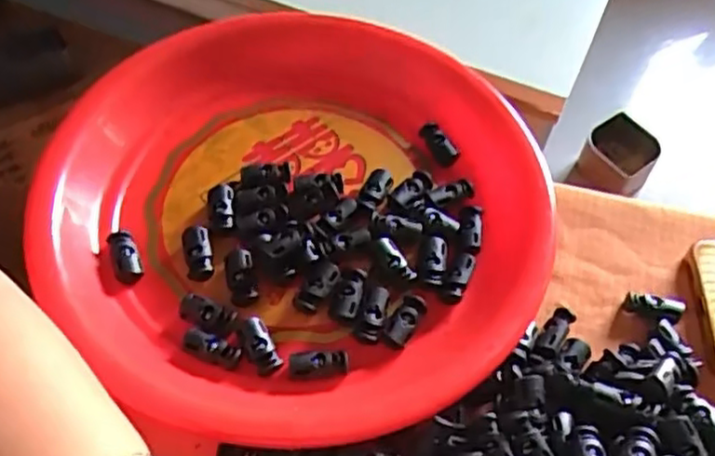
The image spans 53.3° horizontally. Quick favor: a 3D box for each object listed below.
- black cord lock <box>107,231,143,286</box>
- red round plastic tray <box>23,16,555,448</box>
[{"bbox_3d":[-0.116,0.014,0.355,0.013,0.010,0.027,-17,57,-14],"label":"black cord lock"},{"bbox_3d":[-0.031,-0.015,0.371,0.257,0.030,0.254,1,55,-2],"label":"red round plastic tray"}]

